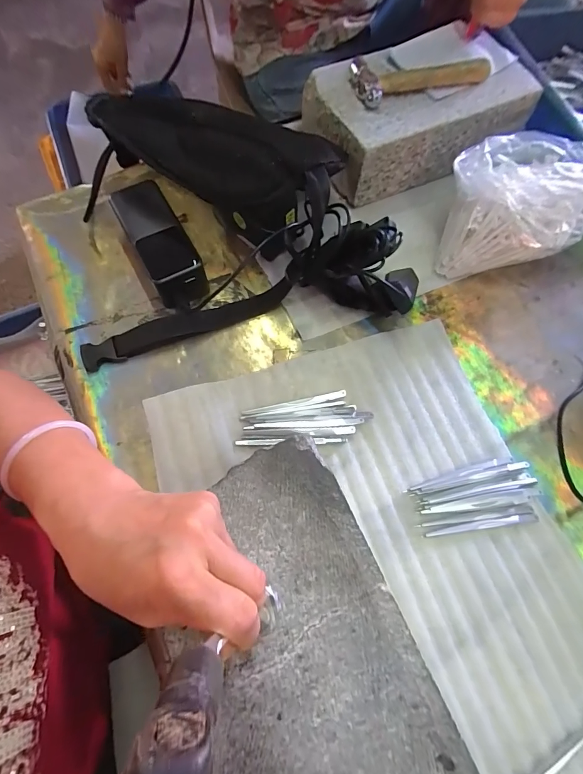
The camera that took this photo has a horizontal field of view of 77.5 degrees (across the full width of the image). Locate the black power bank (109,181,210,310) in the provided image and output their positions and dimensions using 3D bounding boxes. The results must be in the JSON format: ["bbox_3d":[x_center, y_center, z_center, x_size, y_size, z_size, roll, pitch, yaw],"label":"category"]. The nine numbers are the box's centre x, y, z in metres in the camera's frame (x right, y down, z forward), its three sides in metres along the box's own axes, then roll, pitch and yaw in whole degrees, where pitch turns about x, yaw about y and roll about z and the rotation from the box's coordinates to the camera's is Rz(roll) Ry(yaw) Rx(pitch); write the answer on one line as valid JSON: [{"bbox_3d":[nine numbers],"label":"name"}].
[{"bbox_3d":[-0.139,-0.150,0.389,0.051,0.052,0.132,-27,73,-12],"label":"black power bank"}]

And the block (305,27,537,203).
[{"bbox_3d":[0.149,-0.335,0.446,0.242,0.081,0.134,-24,72,-11],"label":"block"}]

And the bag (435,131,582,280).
[{"bbox_3d":[0.244,-0.201,0.397,0.151,0.100,0.130,0,69,-2],"label":"bag"}]

